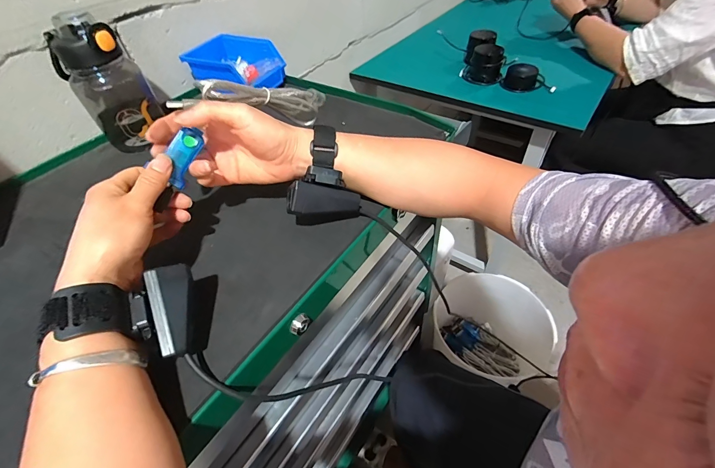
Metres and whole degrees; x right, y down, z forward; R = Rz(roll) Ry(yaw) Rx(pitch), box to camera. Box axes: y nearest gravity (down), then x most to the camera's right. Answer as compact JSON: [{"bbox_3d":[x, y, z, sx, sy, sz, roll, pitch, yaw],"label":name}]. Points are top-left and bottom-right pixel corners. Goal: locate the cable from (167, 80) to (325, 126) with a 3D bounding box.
[{"bbox_3d":[-0.103,-0.138,0.349,0.164,0.037,0.019,-10,43,-39],"label":"cable"}]

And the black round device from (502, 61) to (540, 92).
[{"bbox_3d":[0.392,-0.378,0.805,0.076,0.042,0.065,22,54,23],"label":"black round device"}]

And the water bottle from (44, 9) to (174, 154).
[{"bbox_3d":[-0.340,-0.212,0.475,0.078,0.162,0.103,33,59,29],"label":"water bottle"}]

